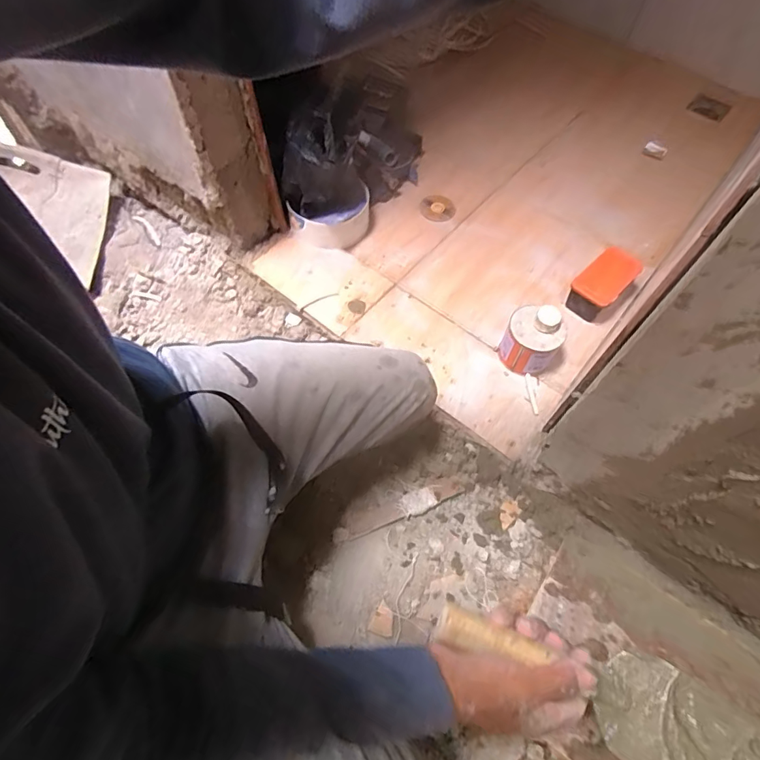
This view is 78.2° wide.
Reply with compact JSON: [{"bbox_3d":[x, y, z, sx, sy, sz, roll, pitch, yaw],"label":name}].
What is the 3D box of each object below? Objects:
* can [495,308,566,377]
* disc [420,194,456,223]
[{"bbox_3d":[0.274,-0.071,0.850,0.096,0.108,0.085,26,64,14],"label":"can"},{"bbox_3d":[0.135,-0.403,1.093,0.073,0.006,0.087,-30,65,-15],"label":"disc"}]

